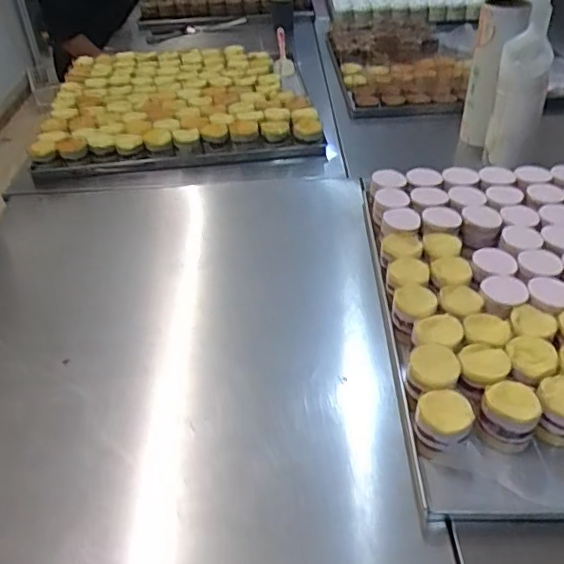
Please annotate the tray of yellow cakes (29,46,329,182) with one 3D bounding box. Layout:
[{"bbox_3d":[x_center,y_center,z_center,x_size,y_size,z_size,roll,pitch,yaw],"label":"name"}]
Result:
[{"bbox_3d":[-0.242,-0.438,1.370,0.588,0.084,0.575,-7,40,-4],"label":"tray of yellow cakes"}]

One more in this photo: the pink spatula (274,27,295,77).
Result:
[{"bbox_3d":[0.008,-0.639,1.605,0.050,0.044,0.361,-3,38,4],"label":"pink spatula"}]

